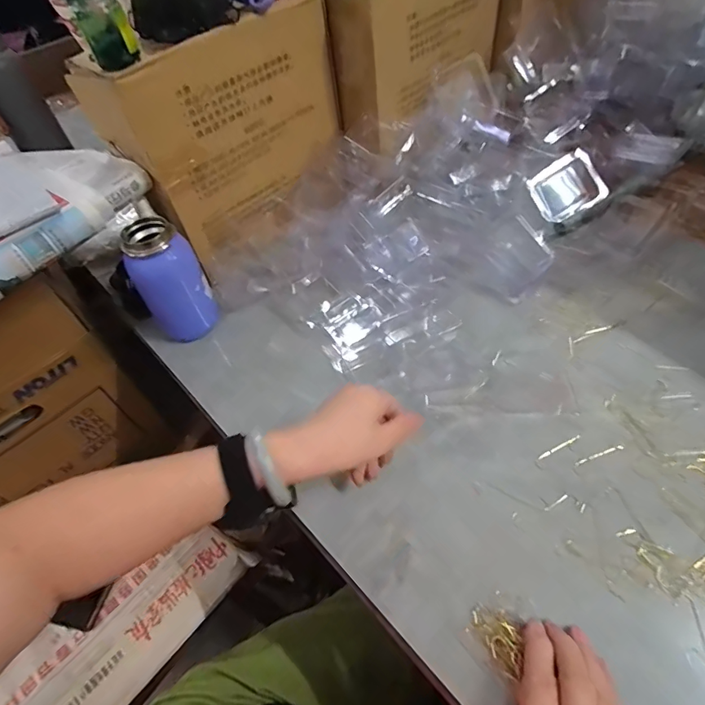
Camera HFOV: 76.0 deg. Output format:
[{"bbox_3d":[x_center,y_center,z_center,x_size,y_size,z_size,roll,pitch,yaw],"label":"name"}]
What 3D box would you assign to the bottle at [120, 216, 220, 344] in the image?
[{"bbox_3d":[-0.213,-0.084,0.534,0.073,0.133,0.065,-28,53,-15],"label":"bottle"}]

